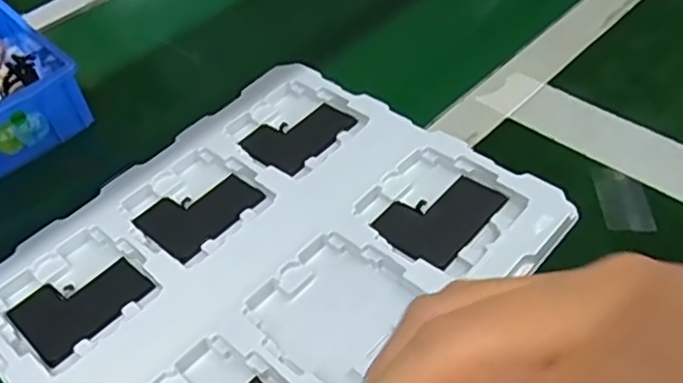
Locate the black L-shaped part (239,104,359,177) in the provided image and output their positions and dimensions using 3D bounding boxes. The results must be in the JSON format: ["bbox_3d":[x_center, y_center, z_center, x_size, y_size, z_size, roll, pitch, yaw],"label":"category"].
[{"bbox_3d":[-0.035,-0.046,0.512,0.080,0.008,0.062,-38,54,-25],"label":"black L-shaped part"}]

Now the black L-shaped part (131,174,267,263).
[{"bbox_3d":[-0.104,0.013,0.470,0.065,0.007,0.077,30,58,31],"label":"black L-shaped part"}]

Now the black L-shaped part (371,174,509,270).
[{"bbox_3d":[0.066,0.016,0.439,0.058,0.007,0.080,34,60,32],"label":"black L-shaped part"}]

